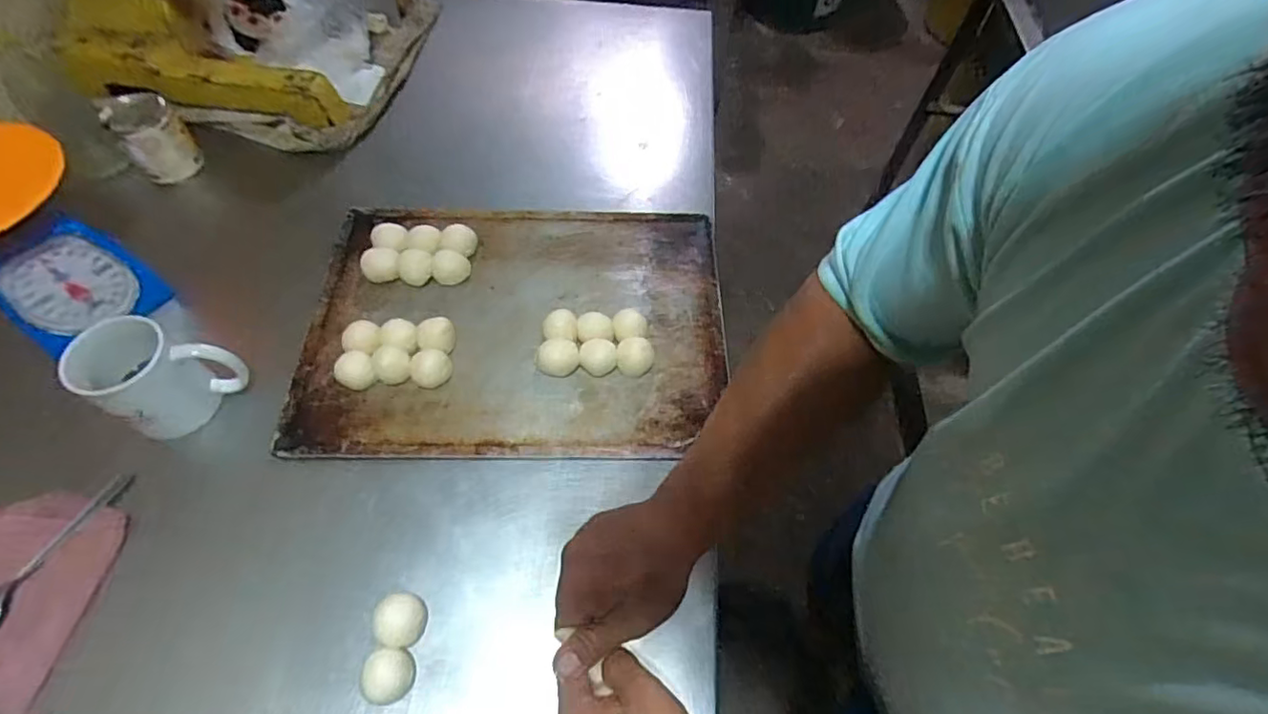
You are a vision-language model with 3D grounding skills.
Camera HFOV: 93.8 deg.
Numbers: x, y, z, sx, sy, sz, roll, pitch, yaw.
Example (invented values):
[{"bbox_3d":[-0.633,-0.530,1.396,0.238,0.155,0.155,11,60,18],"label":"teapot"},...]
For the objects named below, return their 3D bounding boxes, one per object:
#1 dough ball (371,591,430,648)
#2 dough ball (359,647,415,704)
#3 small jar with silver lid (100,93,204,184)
[{"bbox_3d":[-0.195,0.221,0.497,0.039,0.028,0.040,2,60,-3],"label":"dough ball"},{"bbox_3d":[-0.197,0.256,0.477,0.036,0.027,0.039,2,60,-3],"label":"dough ball"},{"bbox_3d":[-0.592,-0.272,0.732,0.068,0.078,0.078,-36,68,-22],"label":"small jar with silver lid"}]

